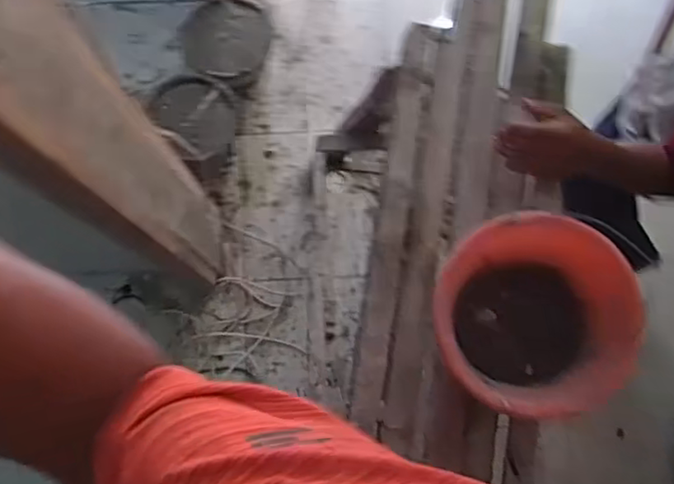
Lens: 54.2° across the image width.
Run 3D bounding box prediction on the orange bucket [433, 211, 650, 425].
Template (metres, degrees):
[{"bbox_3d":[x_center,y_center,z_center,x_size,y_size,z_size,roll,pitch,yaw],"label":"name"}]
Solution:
[{"bbox_3d":[0.256,0.101,0.875,0.238,0.208,0.236,0,80,-1],"label":"orange bucket"}]

